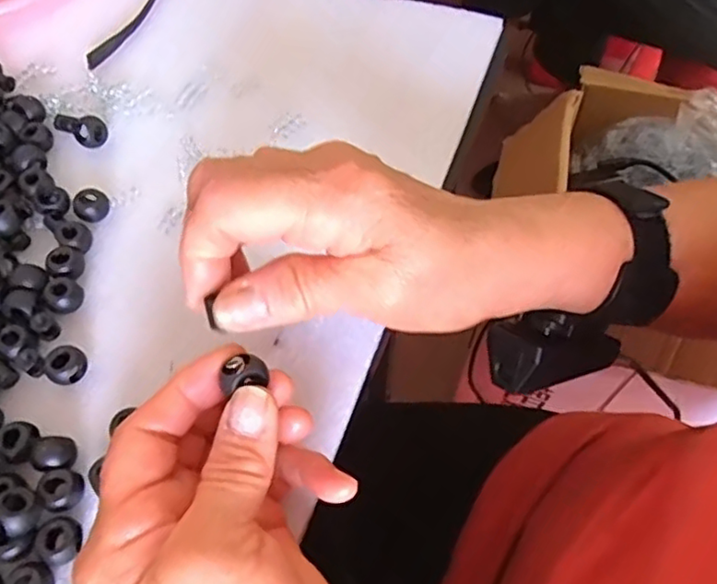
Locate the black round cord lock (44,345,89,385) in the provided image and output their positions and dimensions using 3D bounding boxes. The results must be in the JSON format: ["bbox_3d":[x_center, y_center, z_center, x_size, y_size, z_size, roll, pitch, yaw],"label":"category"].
[{"bbox_3d":[-0.133,0.033,0.286,0.015,0.011,0.017,27,64,14],"label":"black round cord lock"}]

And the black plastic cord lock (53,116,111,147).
[{"bbox_3d":[-0.159,-0.095,0.359,0.034,0.011,0.016,32,65,17],"label":"black plastic cord lock"}]

